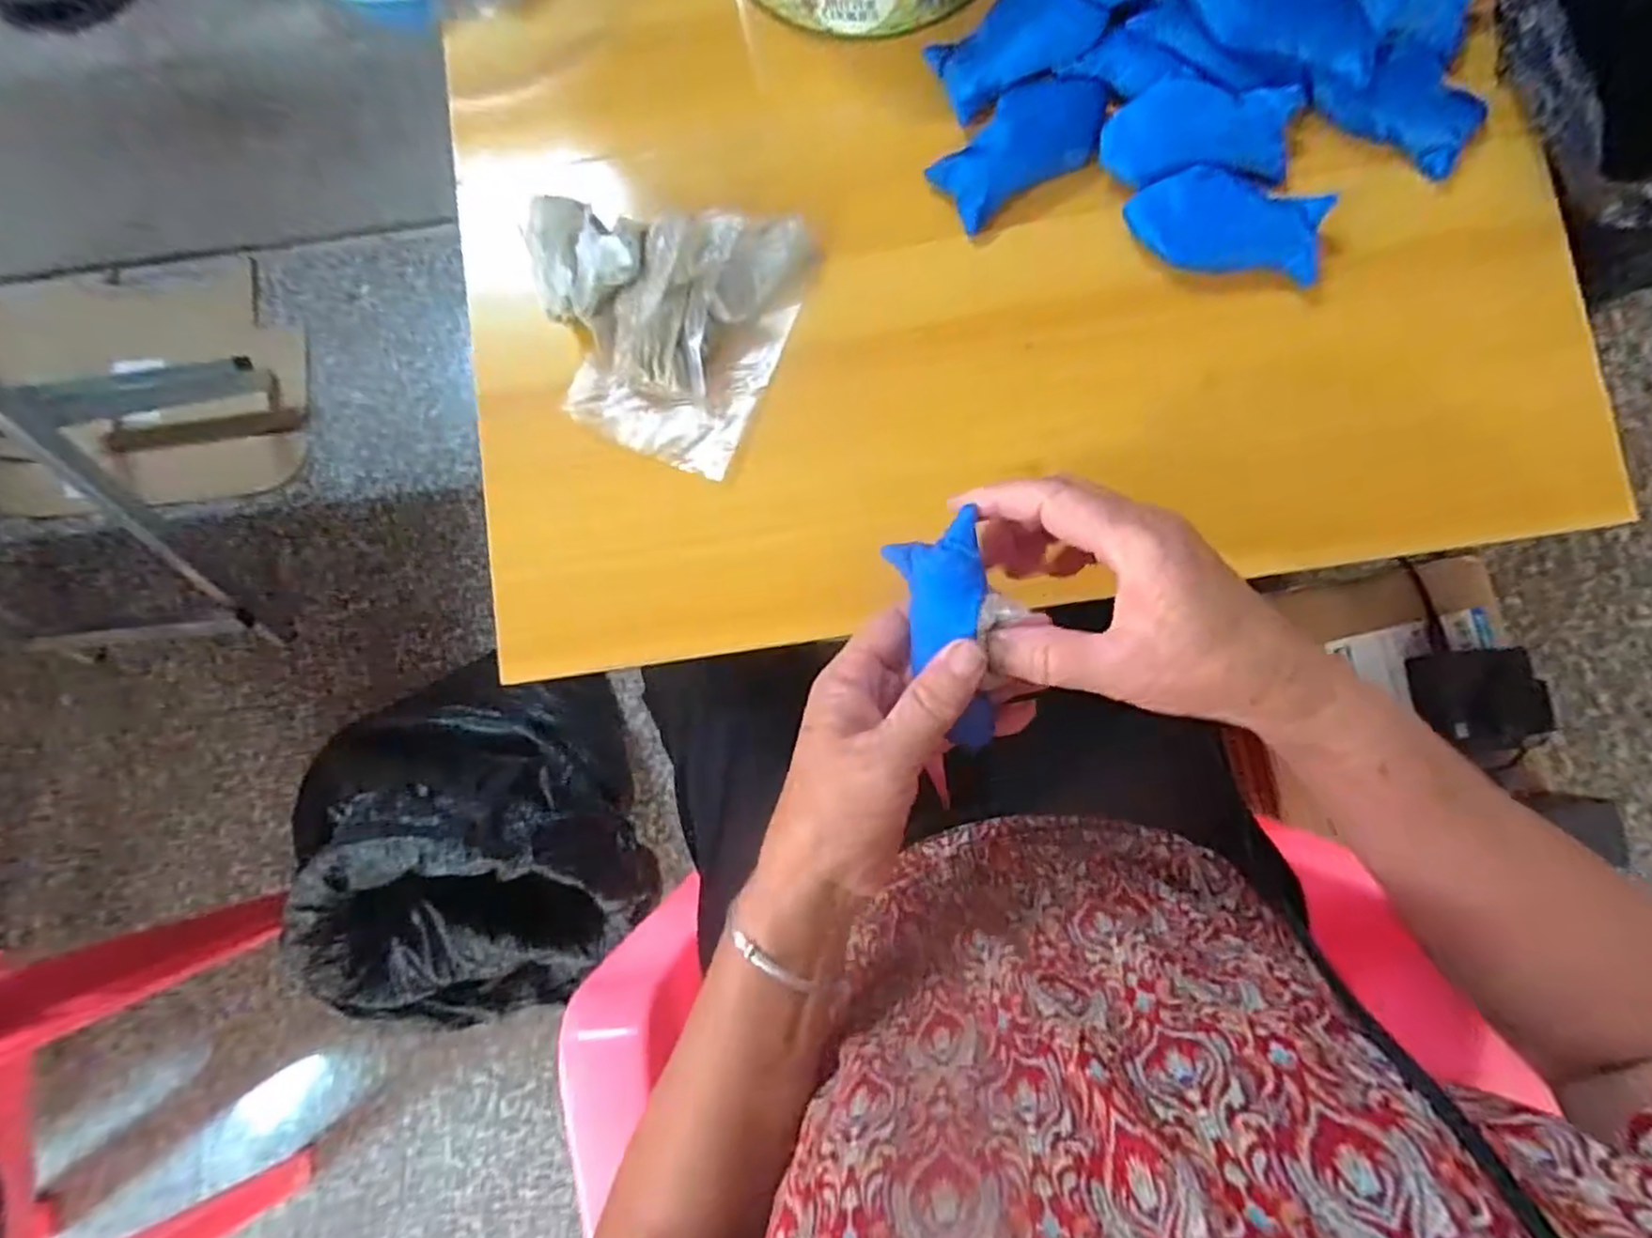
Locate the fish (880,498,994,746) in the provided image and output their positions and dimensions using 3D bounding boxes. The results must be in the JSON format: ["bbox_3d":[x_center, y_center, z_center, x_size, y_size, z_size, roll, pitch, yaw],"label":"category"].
[{"bbox_3d":[0.050,0.006,0.304,0.036,0.030,0.095,-9,89,3],"label":"fish"}]

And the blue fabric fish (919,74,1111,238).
[{"bbox_3d":[0.109,-0.263,0.402,0.101,0.011,0.054,-34,81,0],"label":"blue fabric fish"}]

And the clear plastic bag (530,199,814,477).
[{"bbox_3d":[-0.095,-0.170,0.391,0.139,0.050,0.144,22,86,7],"label":"clear plastic bag"}]

